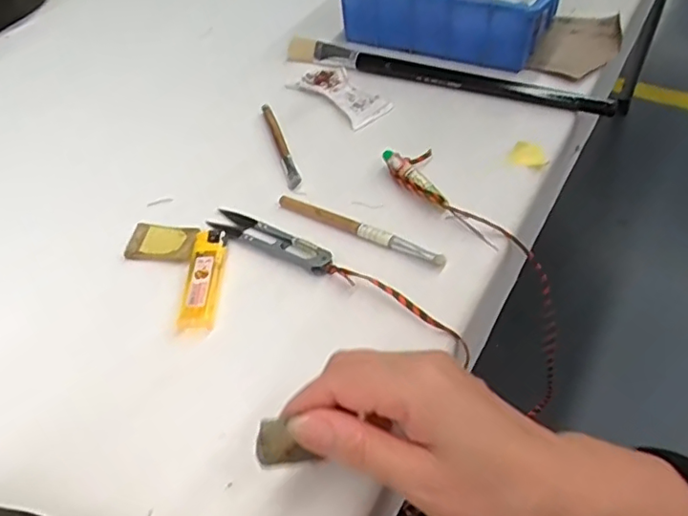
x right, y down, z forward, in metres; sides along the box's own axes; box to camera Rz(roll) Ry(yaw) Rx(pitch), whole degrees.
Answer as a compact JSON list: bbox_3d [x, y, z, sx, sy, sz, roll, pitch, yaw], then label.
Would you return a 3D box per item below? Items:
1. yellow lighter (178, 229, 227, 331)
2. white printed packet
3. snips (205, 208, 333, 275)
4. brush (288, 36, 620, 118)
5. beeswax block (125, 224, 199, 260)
[{"bbox_3d":[-0.091,0.012,0.396,0.022,0.009,0.078,-2,47,2],"label":"yellow lighter"},{"bbox_3d":[-0.004,-0.147,0.542,0.050,0.004,0.097,-29,52,-22],"label":"white printed packet"},{"bbox_3d":[-0.051,-0.015,0.420,0.102,0.005,0.024,25,53,24],"label":"snips"},{"bbox_3d":[0.082,-0.165,0.544,0.302,0.015,0.027,21,52,21],"label":"brush"},{"bbox_3d":[-0.126,-0.011,0.425,0.050,0.006,0.034,4,48,7],"label":"beeswax block"}]

